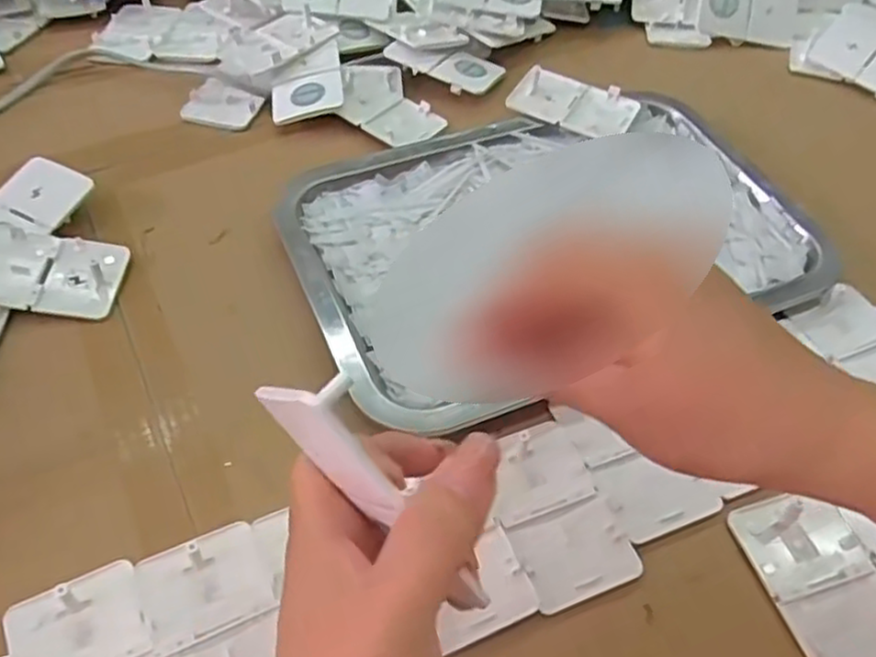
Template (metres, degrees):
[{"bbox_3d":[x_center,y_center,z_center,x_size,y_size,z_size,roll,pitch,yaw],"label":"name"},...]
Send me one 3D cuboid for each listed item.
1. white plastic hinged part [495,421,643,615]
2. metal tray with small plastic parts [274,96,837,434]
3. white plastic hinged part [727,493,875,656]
[{"bbox_3d":[0.054,0.086,0.345,0.051,0.005,0.085,-17,53,-14],"label":"white plastic hinged part"},{"bbox_3d":[0.064,-0.062,0.450,0.298,0.019,0.213,-20,54,-17],"label":"metal tray with small plastic parts"},{"bbox_3d":[0.174,0.114,0.324,0.052,0.004,0.085,-13,53,-11],"label":"white plastic hinged part"}]

